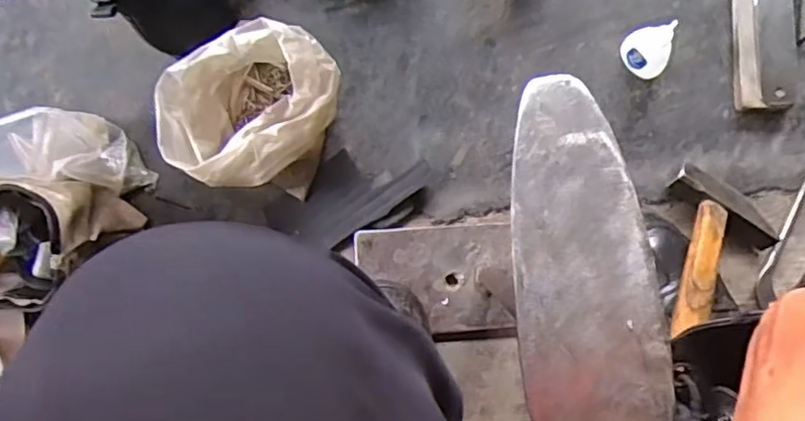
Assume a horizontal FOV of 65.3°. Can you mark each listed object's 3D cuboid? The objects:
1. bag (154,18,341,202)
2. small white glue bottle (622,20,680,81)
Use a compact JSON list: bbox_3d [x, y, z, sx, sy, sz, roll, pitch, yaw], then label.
[{"bbox_3d":[-0.131,-0.089,0.547,0.132,0.106,0.147,21,89,4],"label":"bag"},{"bbox_3d":[0.215,-0.140,0.549,0.033,0.064,0.031,6,88,4],"label":"small white glue bottle"}]

